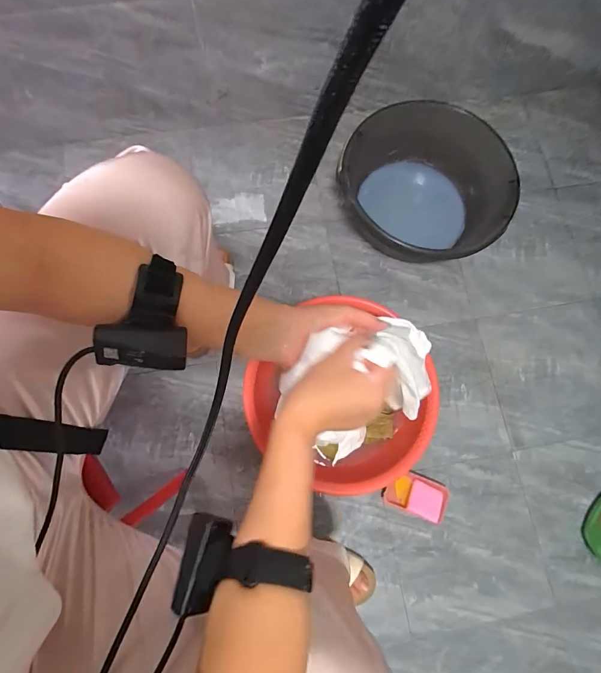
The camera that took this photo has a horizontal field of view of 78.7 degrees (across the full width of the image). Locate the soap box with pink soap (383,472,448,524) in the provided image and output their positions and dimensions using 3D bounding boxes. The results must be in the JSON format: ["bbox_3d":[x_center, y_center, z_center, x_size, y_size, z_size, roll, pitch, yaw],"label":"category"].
[{"bbox_3d":[0.246,0.336,0.778,0.129,0.029,0.081,21,77,2],"label":"soap box with pink soap"}]

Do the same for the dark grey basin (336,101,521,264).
[{"bbox_3d":[0.309,-0.369,0.913,0.340,0.164,0.412,-36,79,-11],"label":"dark grey basin"}]

